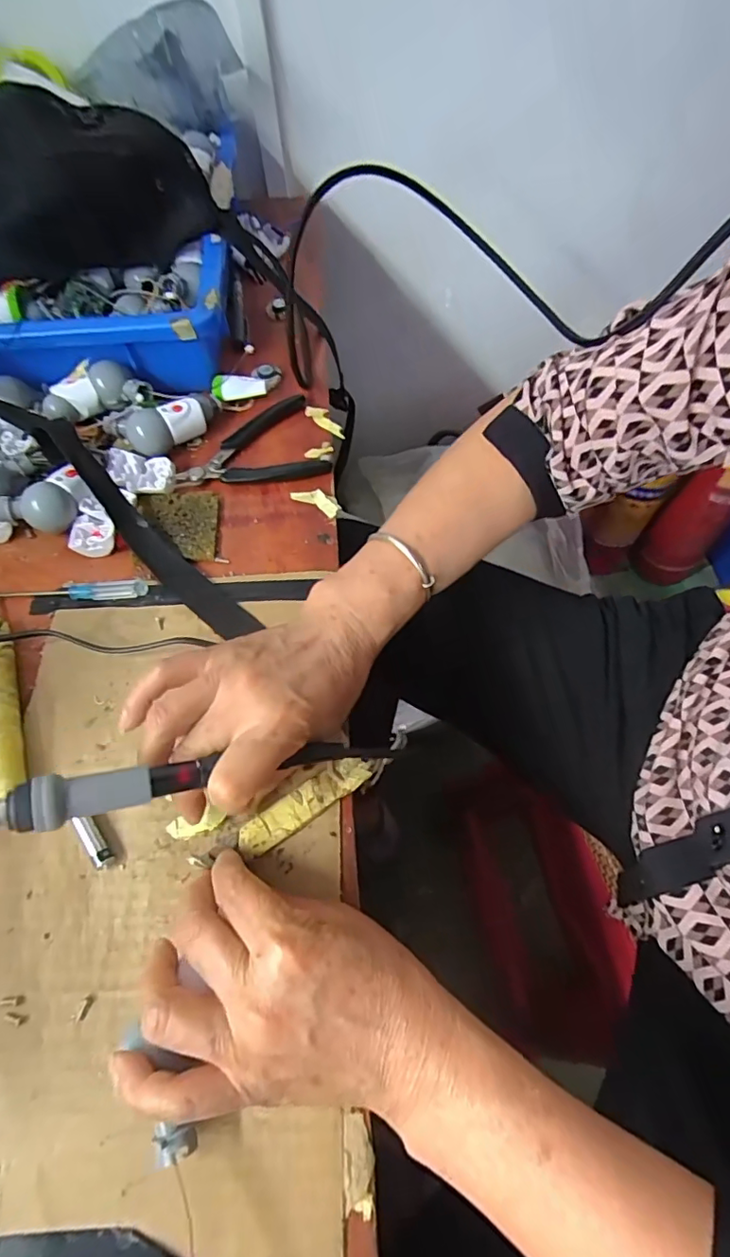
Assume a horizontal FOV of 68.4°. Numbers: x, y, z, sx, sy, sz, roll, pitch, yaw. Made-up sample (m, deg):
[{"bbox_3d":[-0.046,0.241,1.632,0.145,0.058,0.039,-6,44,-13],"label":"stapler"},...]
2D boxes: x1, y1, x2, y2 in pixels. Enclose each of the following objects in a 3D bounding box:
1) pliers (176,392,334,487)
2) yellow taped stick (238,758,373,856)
[{"bbox_3d":[-0.093,-0.142,0.426,0.114,0.013,0.083,-19,62,-7],"label":"pliers"},{"bbox_3d":[-0.034,0.097,0.299,0.079,0.010,0.019,-31,64,-13],"label":"yellow taped stick"}]

